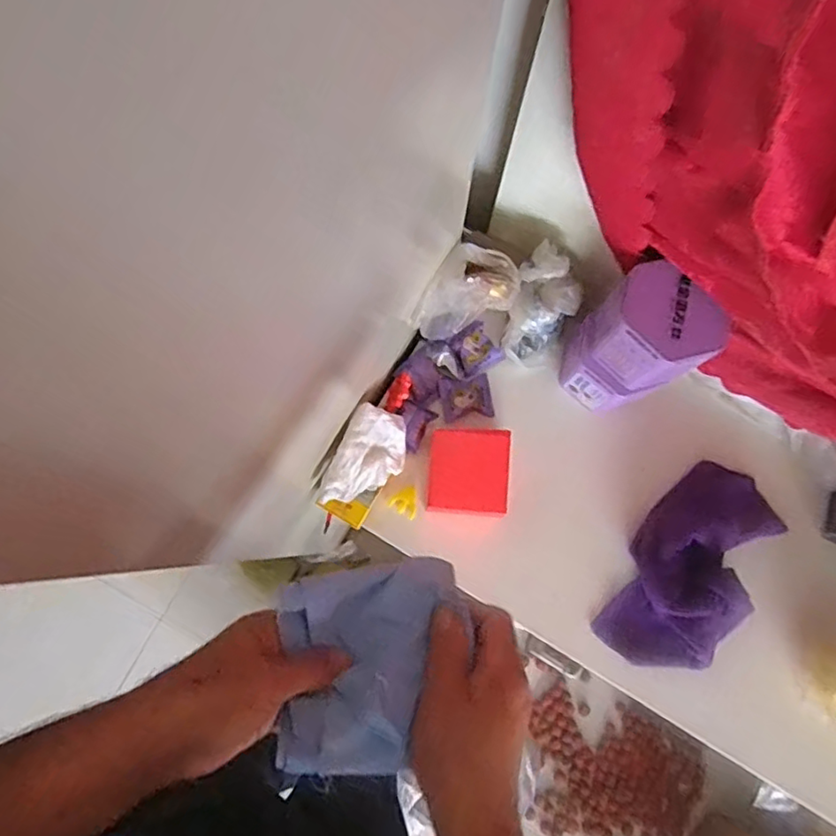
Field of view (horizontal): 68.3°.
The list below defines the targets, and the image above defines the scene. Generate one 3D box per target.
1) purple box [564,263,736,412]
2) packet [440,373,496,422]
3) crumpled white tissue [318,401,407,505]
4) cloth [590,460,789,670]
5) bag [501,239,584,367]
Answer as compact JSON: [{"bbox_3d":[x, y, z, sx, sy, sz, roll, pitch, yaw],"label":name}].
[{"bbox_3d":[0.219,-0.072,0.640,0.096,0.175,0.108,-36,81,-7],"label":"purple box"},{"bbox_3d":[0.057,-0.025,0.718,0.058,0.024,0.049,-11,79,-3],"label":"packet"},{"bbox_3d":[-0.049,0.048,0.663,0.080,0.020,0.112,30,80,-34],"label":"crumpled white tissue"},{"bbox_3d":[0.306,0.165,0.678,0.135,0.054,0.246,36,81,6],"label":"cloth"},{"bbox_3d":[0.136,-0.120,0.690,0.072,0.089,0.102,29,80,5],"label":"bag"}]

